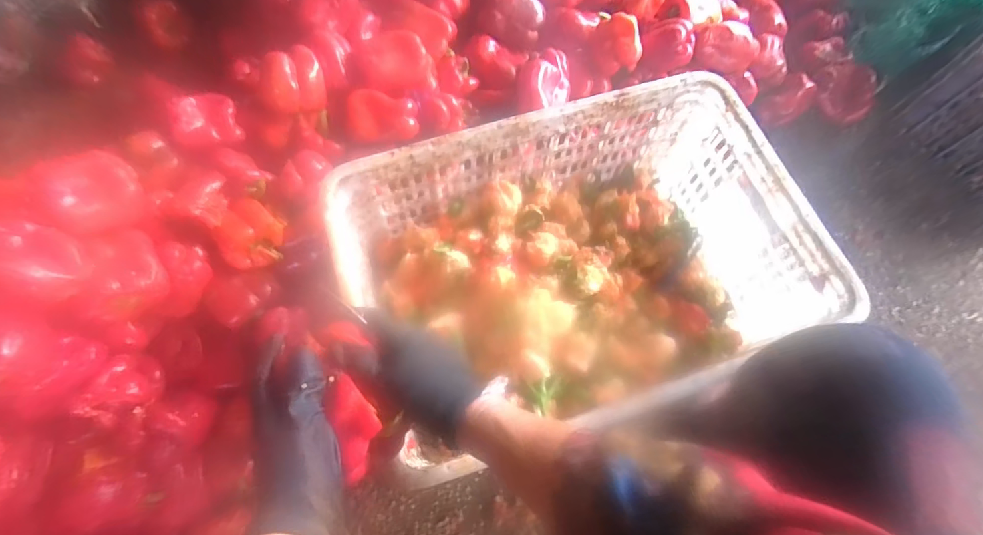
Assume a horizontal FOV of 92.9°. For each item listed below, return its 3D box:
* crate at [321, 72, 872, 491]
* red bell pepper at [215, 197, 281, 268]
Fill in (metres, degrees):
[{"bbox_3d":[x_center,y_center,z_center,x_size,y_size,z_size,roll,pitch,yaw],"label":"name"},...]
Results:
[{"bbox_3d":[0.102,0.005,0.610,0.498,0.221,0.333,-16,69,-7],"label":"crate"},{"bbox_3d":[-0.327,-0.043,0.632,0.070,0.063,0.088,14,69,5],"label":"red bell pepper"}]

